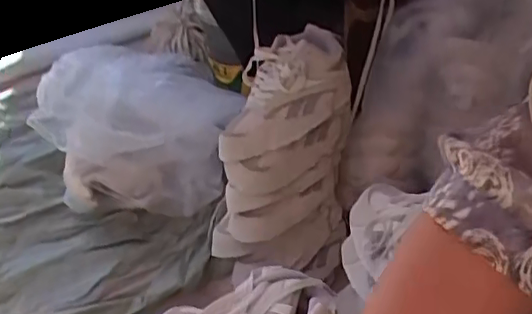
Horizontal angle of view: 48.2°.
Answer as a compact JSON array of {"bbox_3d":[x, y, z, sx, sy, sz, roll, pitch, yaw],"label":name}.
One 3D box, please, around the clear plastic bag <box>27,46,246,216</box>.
[{"bbox_3d":[-0.253,-0.052,1.106,0.382,0.198,0.273,0,43,7],"label":"clear plastic bag"}]

